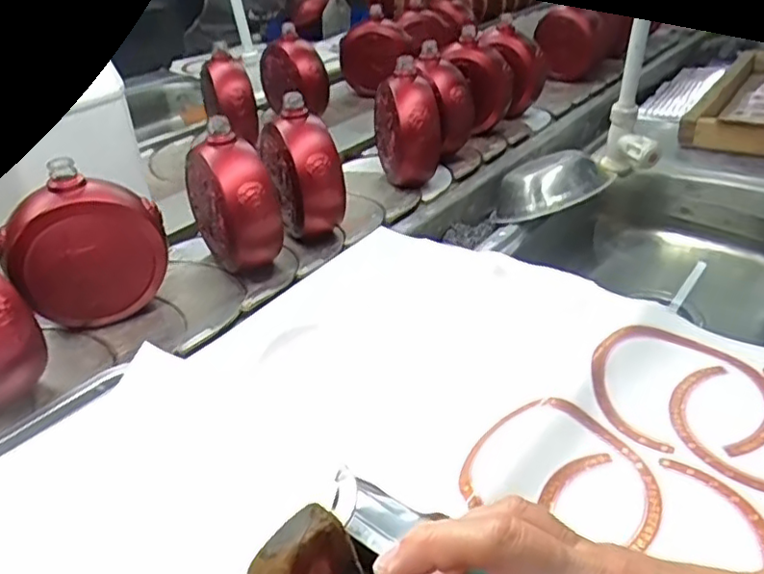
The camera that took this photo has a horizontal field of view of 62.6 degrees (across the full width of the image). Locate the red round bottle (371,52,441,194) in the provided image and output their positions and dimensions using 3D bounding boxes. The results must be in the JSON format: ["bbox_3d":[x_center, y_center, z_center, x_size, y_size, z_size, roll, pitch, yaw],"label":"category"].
[{"bbox_3d":[0.032,-0.217,0.846,0.061,0.154,0.120,-11,34,-11],"label":"red round bottle"}]

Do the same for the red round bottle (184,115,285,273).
[{"bbox_3d":[-0.158,-0.090,0.665,0.057,0.151,0.115,-25,39,-29],"label":"red round bottle"}]

